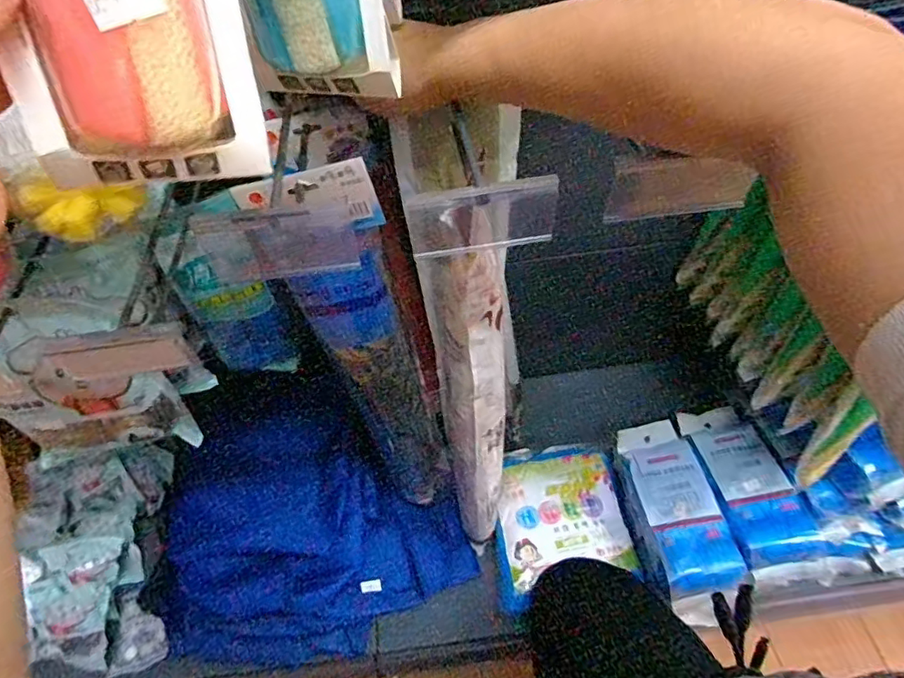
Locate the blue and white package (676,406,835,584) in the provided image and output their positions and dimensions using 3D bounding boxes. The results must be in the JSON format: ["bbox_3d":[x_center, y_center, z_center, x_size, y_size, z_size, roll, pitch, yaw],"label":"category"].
[{"bbox_3d":[0.388,0.193,0.736,0.098,0.047,0.239,-8,51,-1],"label":"blue and white package"}]

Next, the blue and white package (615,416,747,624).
[{"bbox_3d":[0.292,0.217,0.720,0.092,0.033,0.256,-9,51,-1],"label":"blue and white package"}]

